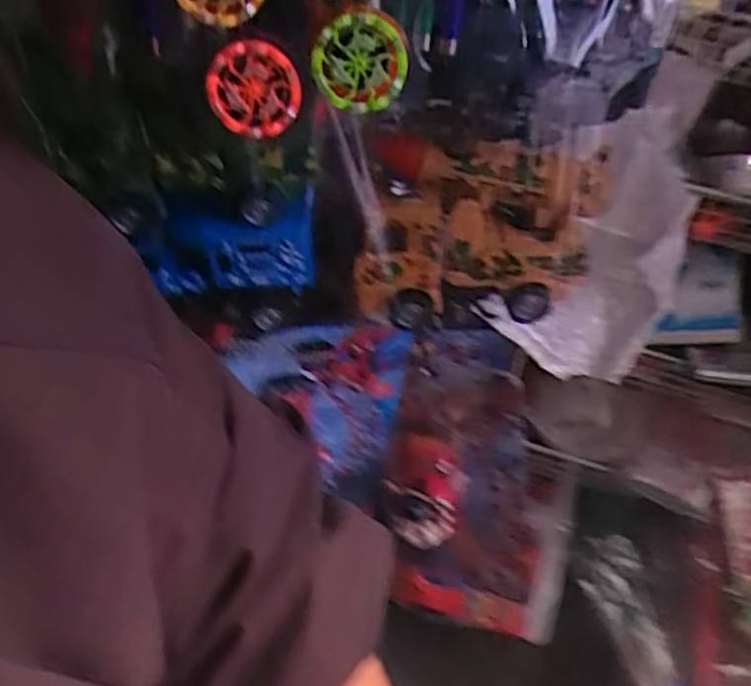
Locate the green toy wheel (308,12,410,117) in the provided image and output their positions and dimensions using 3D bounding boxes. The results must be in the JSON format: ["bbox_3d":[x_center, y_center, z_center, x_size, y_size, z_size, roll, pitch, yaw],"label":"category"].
[{"bbox_3d":[-0.007,-0.122,0.322,0.040,0.039,0.013,8,30,4],"label":"green toy wheel"}]

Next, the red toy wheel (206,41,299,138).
[{"bbox_3d":[-0.055,-0.113,0.330,0.042,0.043,0.009,2,49,1],"label":"red toy wheel"}]

